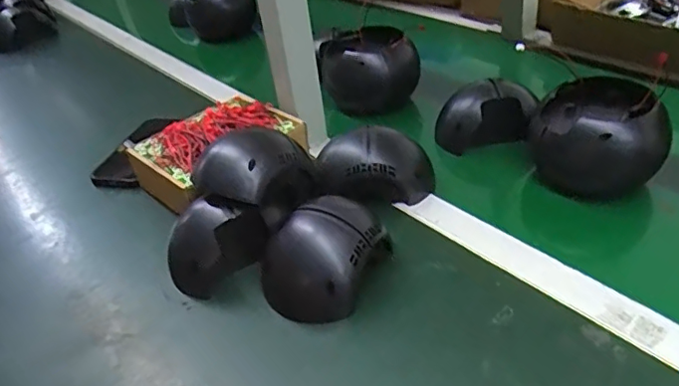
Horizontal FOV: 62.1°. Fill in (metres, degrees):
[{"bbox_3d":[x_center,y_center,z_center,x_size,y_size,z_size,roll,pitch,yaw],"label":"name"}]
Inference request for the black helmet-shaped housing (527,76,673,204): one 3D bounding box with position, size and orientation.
[{"bbox_3d":[0.261,-0.048,0.577,0.129,0.106,0.084,11,40,25],"label":"black helmet-shaped housing"}]

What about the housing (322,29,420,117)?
[{"bbox_3d":[0.044,-0.172,0.775,0.131,0.088,0.111,-8,36,1],"label":"housing"}]

